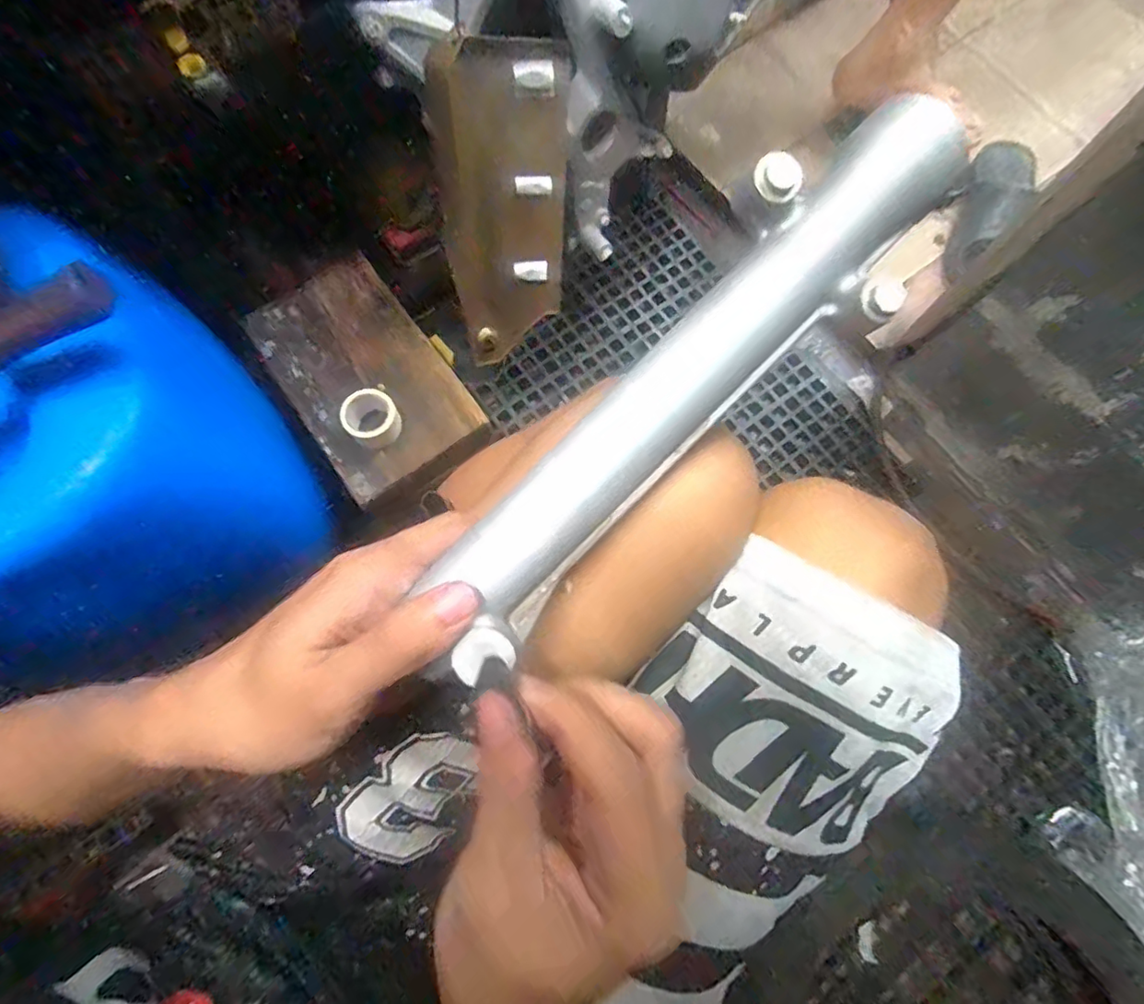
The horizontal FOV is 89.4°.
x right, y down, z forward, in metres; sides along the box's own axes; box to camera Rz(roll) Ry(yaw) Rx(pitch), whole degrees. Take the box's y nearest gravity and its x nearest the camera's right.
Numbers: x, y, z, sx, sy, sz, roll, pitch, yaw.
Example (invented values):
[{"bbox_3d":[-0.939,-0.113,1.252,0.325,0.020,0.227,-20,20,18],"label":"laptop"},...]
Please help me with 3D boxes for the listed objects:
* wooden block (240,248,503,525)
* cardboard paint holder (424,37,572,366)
[{"bbox_3d":[-0.222,-0.128,0.644,0.163,0.073,0.259,-37,77,-10],"label":"wooden block"},{"bbox_3d":[-0.078,-0.302,0.628,0.131,0.316,0.074,10,48,3],"label":"cardboard paint holder"}]

